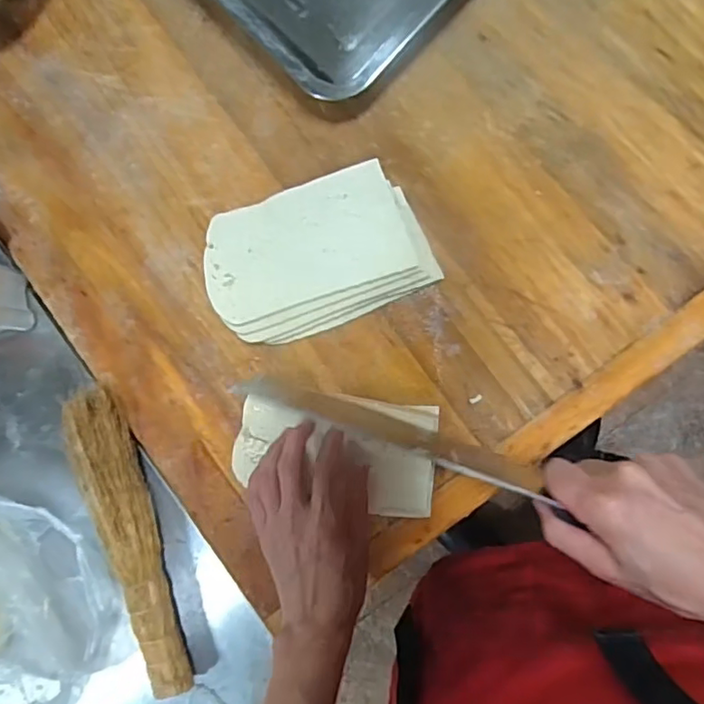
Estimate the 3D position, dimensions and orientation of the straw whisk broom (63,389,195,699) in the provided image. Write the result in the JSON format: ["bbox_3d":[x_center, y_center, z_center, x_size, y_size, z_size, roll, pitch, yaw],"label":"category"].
[{"bbox_3d":[-0.181,0.156,0.483,0.038,0.026,0.252,-20,84,7],"label":"straw whisk broom"}]

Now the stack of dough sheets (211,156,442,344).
[{"bbox_3d":[-0.028,-0.072,0.458,0.164,0.047,0.100,-20,84,7],"label":"stack of dough sheets"}]

